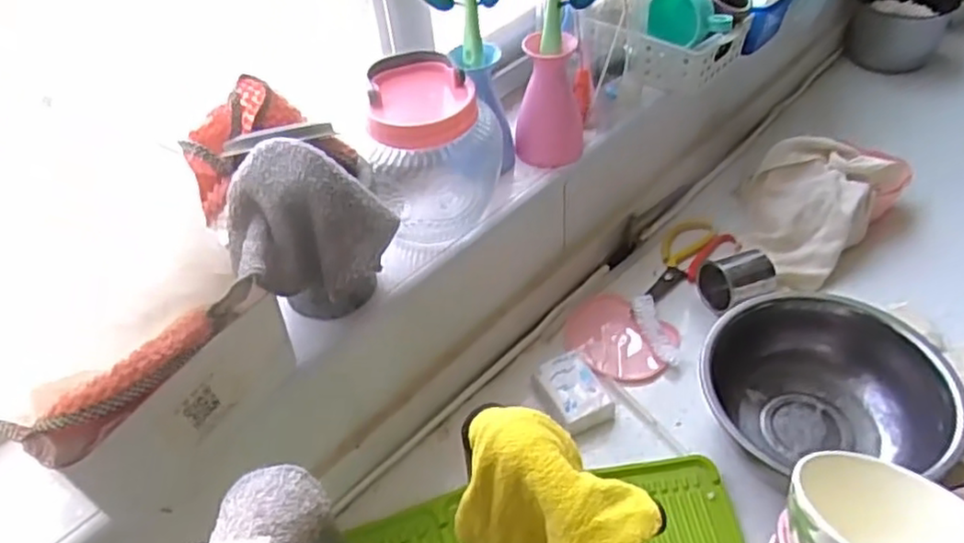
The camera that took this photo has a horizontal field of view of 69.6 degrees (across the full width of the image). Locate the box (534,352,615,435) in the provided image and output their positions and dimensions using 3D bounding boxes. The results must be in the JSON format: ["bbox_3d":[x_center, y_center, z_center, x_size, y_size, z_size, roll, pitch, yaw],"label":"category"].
[{"bbox_3d":[0.088,0.116,0.667,0.054,0.026,0.078,-19,45,-12],"label":"box"}]

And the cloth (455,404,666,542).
[{"bbox_3d":[0.044,0.140,0.375,0.124,0.109,0.070,32,56,33],"label":"cloth"}]

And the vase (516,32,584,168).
[{"bbox_3d":[0.065,-0.163,0.665,0.063,0.111,0.053,-2,44,5],"label":"vase"}]

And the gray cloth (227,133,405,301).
[{"bbox_3d":[-0.114,-0.036,0.461,0.106,0.088,0.057,-28,48,-21],"label":"gray cloth"}]

